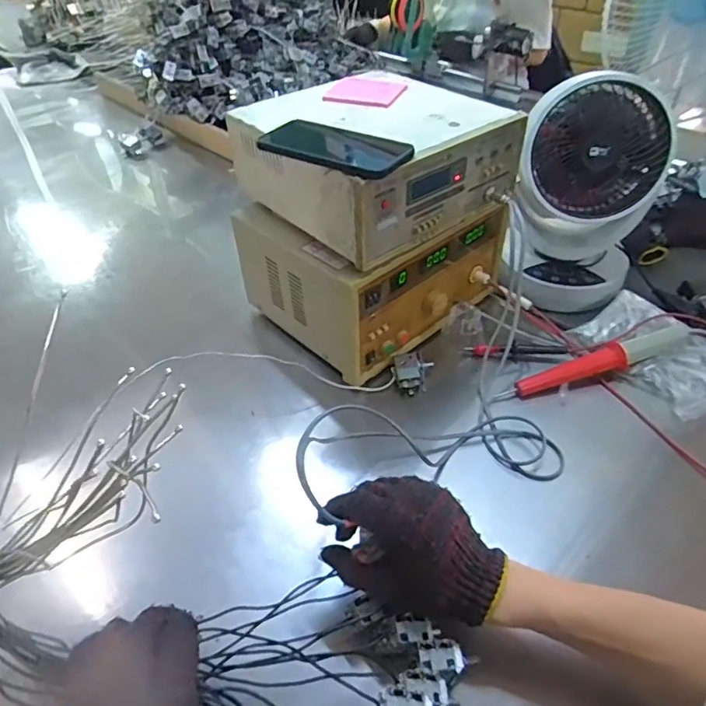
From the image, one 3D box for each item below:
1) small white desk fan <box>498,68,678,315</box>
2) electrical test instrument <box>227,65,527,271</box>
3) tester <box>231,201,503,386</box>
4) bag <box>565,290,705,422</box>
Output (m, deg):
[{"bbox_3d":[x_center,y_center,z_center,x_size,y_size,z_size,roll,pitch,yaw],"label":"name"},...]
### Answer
[{"bbox_3d":[0.346,-0.238,0.807,0.201,0.315,0.181,21,47,19],"label":"small white desk fan"},{"bbox_3d":[0.023,-0.257,0.689,0.296,0.118,0.268,-28,51,-26],"label":"electrical test instrument"},{"bbox_3d":[0.040,-0.144,0.792,0.323,0.177,0.248,-32,53,-29],"label":"tester"},{"bbox_3d":[0.433,-0.002,0.734,0.152,0.041,0.216,-23,49,-23],"label":"bag"}]

